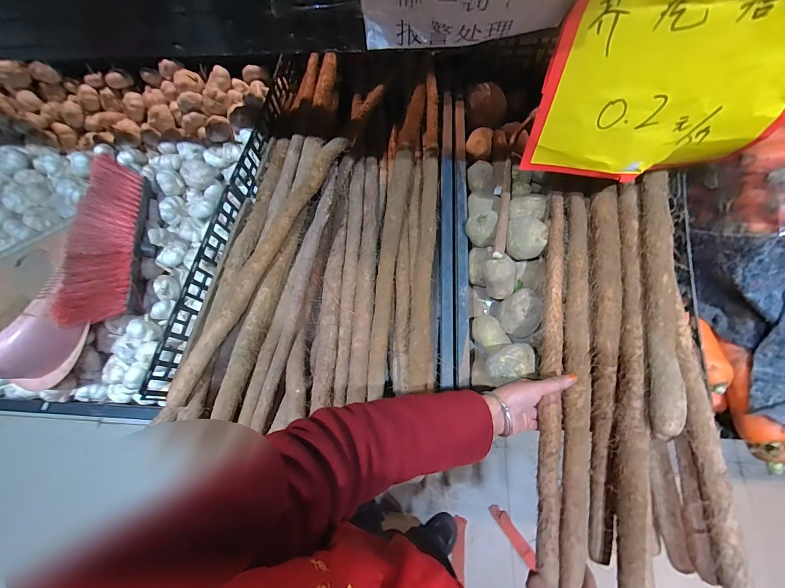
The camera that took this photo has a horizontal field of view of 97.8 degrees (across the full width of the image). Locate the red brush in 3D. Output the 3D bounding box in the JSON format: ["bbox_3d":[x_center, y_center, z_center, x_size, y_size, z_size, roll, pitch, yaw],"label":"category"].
[{"bbox_3d":[-0.490,-0.105,0.595,0.092,0.094,0.336,-8,66,0],"label":"red brush"}]

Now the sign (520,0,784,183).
[{"bbox_3d":[0.320,-0.236,0.378,0.278,0.259,0.031,2,67,4],"label":"sign"}]

